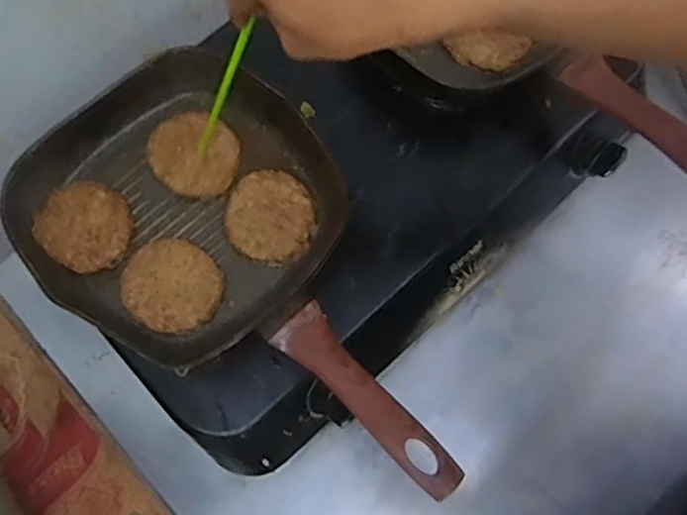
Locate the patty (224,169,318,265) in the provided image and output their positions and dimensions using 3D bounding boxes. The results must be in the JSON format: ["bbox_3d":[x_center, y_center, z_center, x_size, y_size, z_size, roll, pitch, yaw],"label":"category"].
[{"bbox_3d":[-0.061,-0.035,0.561,0.076,0.012,0.077,0,72,0],"label":"patty"}]

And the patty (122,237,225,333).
[{"bbox_3d":[-0.140,0.022,0.539,0.082,0.009,0.073,26,74,7],"label":"patty"}]

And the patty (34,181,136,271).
[{"bbox_3d":[-0.215,-0.026,0.553,0.078,0.009,0.071,0,72,0],"label":"patty"}]

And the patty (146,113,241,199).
[{"bbox_3d":[-0.131,-0.090,0.578,0.076,0.013,0.070,0,72,0],"label":"patty"}]

